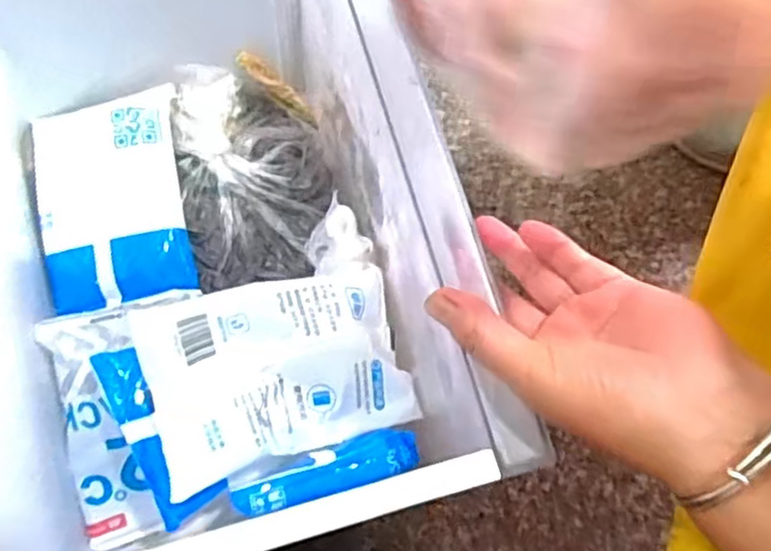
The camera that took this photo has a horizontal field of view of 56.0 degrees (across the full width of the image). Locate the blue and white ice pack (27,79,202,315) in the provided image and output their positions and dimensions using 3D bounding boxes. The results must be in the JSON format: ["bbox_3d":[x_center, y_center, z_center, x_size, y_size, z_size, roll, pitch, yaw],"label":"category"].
[{"bbox_3d":[-0.181,-0.051,0.475,0.092,0.030,0.135,-12,73,-3],"label":"blue and white ice pack"}]

